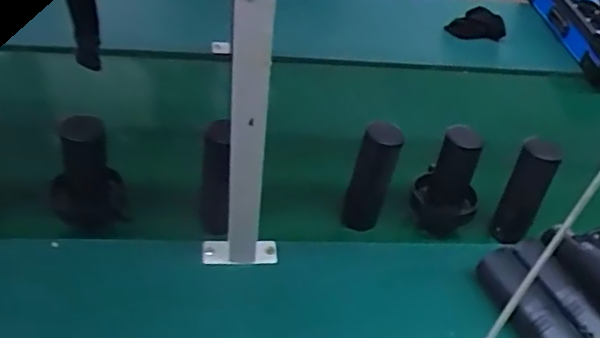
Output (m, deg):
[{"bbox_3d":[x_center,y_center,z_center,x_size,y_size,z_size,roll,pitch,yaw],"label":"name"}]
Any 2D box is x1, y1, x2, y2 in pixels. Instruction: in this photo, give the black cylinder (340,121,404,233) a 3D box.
[{"bbox_3d":[0.099,0.017,0.838,0.062,0.180,0.056,13,42,6],"label":"black cylinder"}]

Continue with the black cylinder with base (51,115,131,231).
[{"bbox_3d":[-0.289,0.008,0.795,0.094,0.156,0.094,-11,45,-20],"label":"black cylinder with base"}]

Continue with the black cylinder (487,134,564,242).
[{"bbox_3d":[0.324,0.035,0.852,0.055,0.159,0.045,27,45,21],"label":"black cylinder"}]

